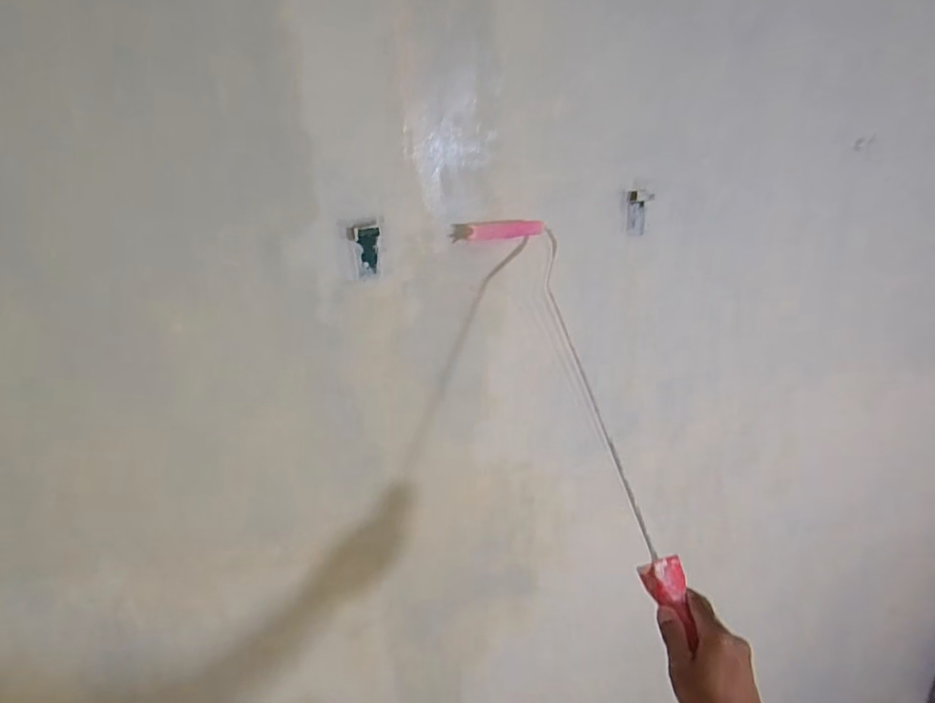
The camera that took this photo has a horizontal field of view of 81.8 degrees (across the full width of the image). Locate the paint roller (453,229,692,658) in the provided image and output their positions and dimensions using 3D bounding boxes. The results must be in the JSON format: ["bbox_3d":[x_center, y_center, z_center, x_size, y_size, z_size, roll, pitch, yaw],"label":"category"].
[{"bbox_3d":[0.121,0.035,0.621,0.131,0.031,0.523,-9,58,-17],"label":"paint roller"}]

